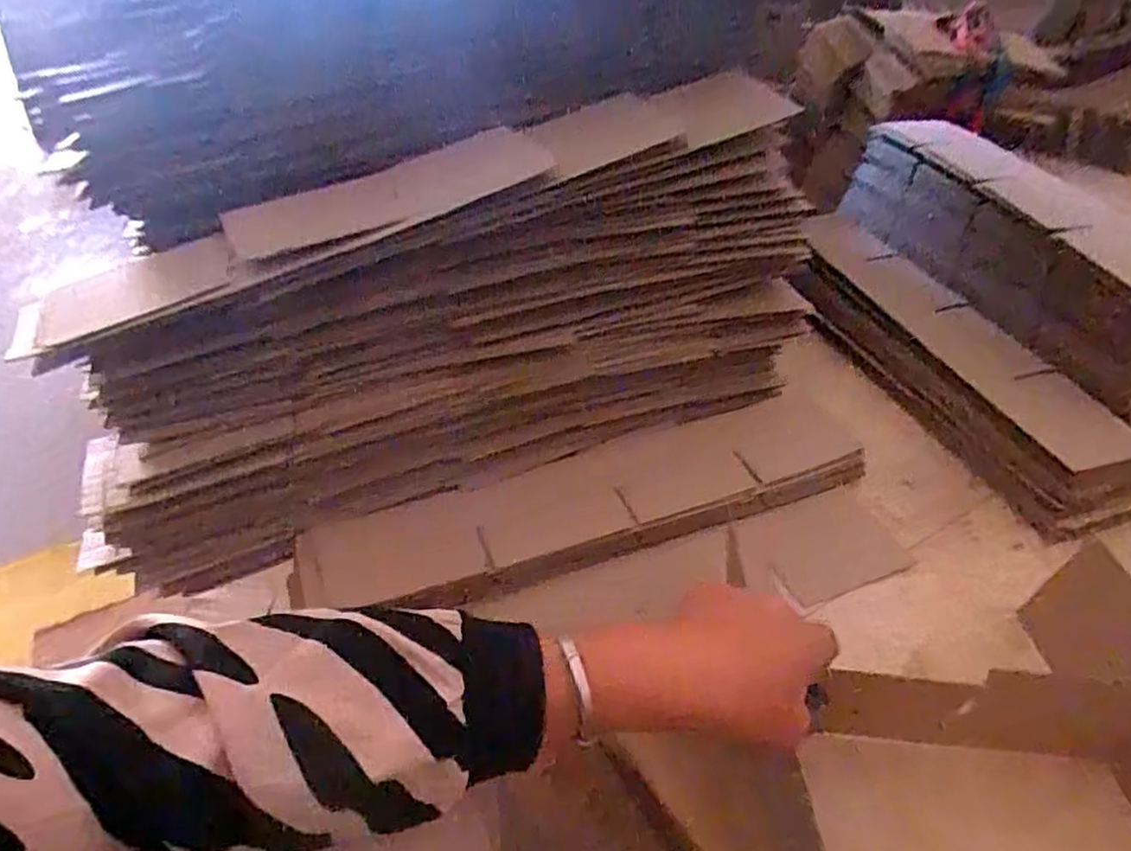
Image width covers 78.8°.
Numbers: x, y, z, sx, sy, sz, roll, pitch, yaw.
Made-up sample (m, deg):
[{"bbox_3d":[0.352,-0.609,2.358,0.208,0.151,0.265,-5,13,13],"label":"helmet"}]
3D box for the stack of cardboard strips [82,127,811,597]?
[{"bbox_3d":[-0.058,-0.068,0.589,0.633,0.231,0.120,-19,42,-22],"label":"stack of cardboard strips"}]

